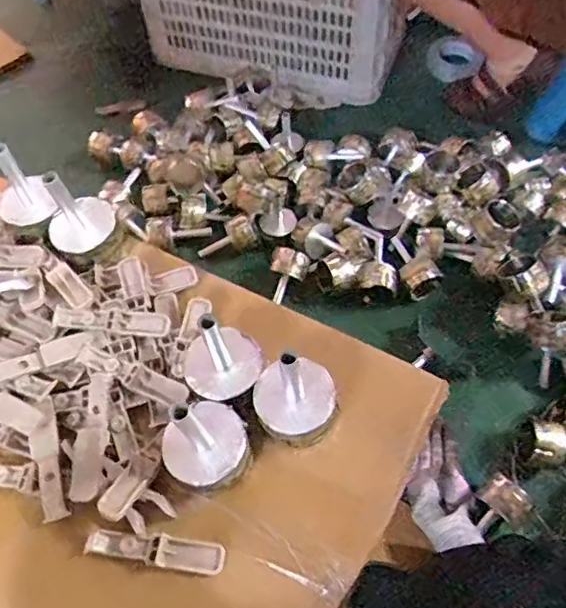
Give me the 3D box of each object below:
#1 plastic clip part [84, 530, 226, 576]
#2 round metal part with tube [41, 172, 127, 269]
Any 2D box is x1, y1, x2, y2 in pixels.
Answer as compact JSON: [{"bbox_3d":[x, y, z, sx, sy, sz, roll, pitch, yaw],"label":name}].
[{"bbox_3d":[-0.092,0.175,0.410,0.100,0.009,0.020,7,58,8],"label":"plastic clip part"},{"bbox_3d":[-0.181,-0.075,0.517,0.062,0.086,0.052,-28,60,-14],"label":"round metal part with tube"}]

